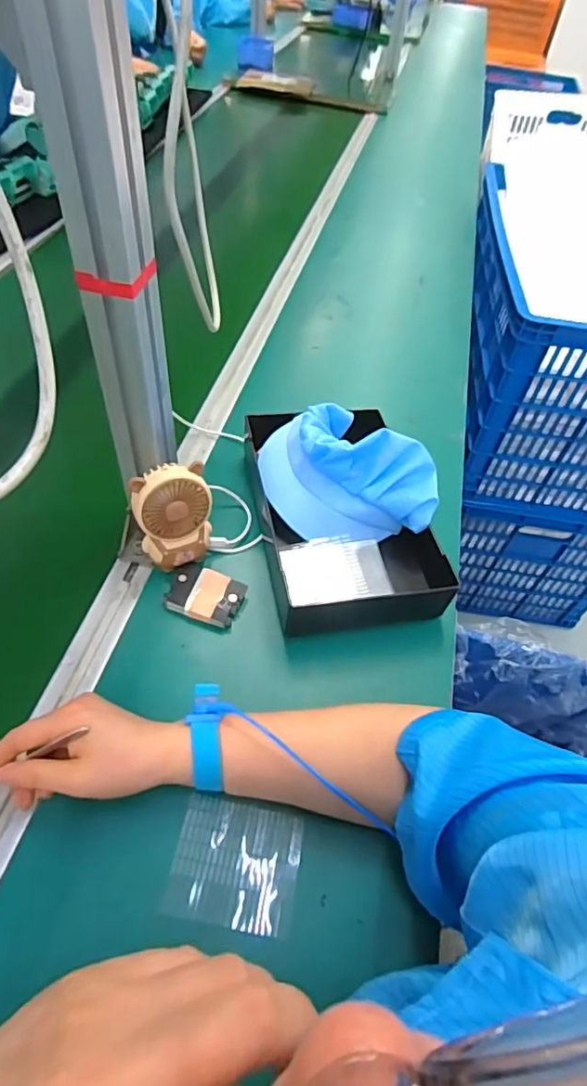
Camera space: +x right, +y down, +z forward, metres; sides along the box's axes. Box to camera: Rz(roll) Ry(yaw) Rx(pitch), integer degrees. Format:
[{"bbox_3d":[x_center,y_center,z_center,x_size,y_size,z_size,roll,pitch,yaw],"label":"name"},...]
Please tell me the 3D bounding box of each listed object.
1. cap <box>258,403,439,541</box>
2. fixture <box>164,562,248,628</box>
[{"bbox_3d":[0.055,-0.075,0.587,0.181,0.097,0.140,5,52,-1],"label":"cap"},{"bbox_3d":[-0.086,0.050,0.528,0.069,0.016,0.053,19,53,10],"label":"fixture"}]

